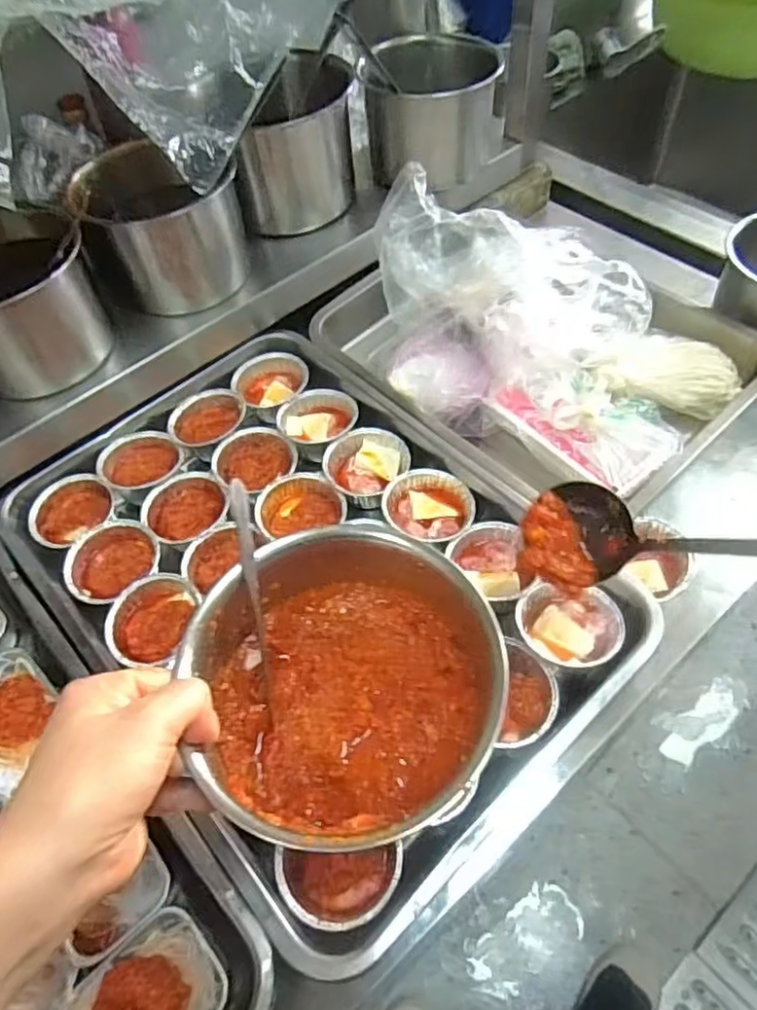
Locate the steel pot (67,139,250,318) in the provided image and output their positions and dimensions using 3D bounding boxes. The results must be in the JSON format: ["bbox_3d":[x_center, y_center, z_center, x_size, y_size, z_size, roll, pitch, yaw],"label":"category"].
[{"bbox_3d":[-0.217,-0.274,0.656,0.119,0.126,0.128,-2,55,3],"label":"steel pot"}]

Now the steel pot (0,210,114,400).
[{"bbox_3d":[-0.328,-0.180,0.598,0.146,0.117,0.125,-27,57,-14],"label":"steel pot"}]

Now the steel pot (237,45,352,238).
[{"bbox_3d":[-0.086,-0.387,0.707,0.120,0.130,0.125,-2,55,3],"label":"steel pot"}]

